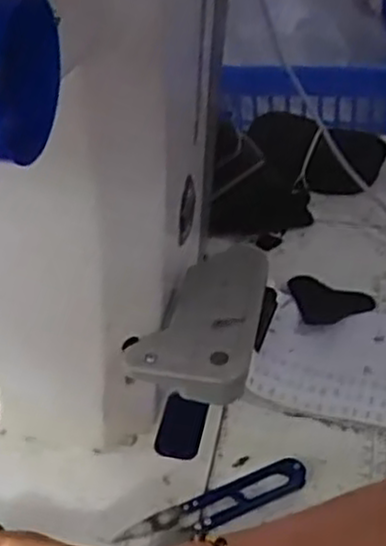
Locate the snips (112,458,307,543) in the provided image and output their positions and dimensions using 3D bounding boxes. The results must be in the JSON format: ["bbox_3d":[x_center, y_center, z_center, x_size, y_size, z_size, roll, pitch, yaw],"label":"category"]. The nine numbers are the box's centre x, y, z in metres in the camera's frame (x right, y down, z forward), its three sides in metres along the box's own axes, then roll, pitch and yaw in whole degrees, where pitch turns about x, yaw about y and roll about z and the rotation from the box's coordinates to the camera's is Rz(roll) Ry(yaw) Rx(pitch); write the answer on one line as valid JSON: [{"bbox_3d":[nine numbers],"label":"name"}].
[{"bbox_3d":[0.014,0.139,0.457,0.117,0.006,0.023,-19,41,-15],"label":"snips"}]

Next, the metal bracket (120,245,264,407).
[{"bbox_3d":[0.006,0.027,0.462,0.067,0.025,0.110,5,43,13],"label":"metal bracket"}]

